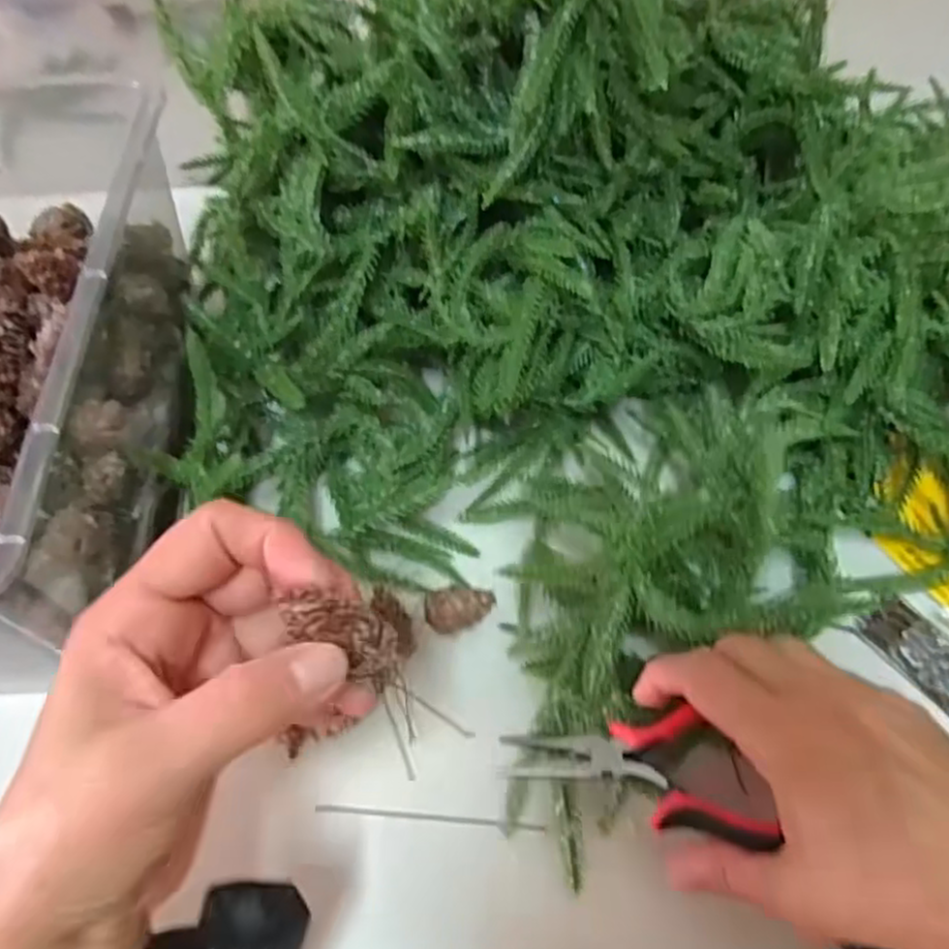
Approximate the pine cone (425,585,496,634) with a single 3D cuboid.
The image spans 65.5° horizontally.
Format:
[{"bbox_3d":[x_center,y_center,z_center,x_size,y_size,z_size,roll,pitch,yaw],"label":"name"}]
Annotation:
[{"bbox_3d":[-0.006,0.066,0.362,0.035,0.021,0.020,-12,59,-6],"label":"pine cone"}]

